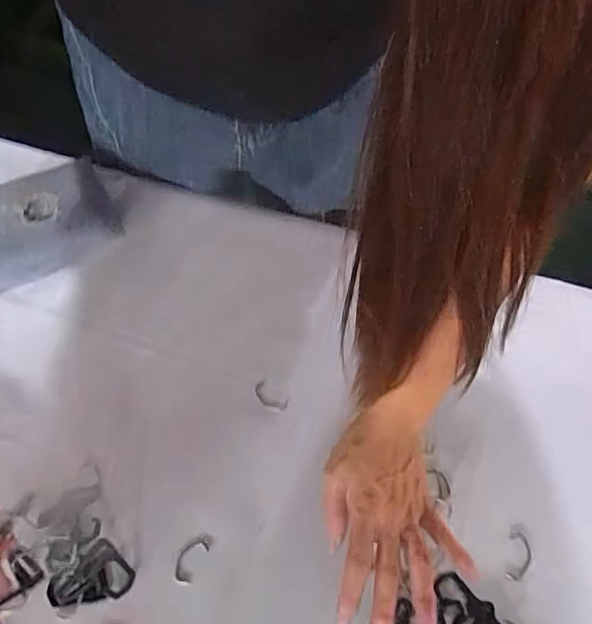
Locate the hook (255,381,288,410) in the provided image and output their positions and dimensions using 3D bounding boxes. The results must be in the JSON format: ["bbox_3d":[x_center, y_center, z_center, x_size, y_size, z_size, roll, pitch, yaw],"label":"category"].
[{"bbox_3d":[-0.023,0.076,0.495,0.033,0.004,0.016,33,63,16],"label":"hook"}]

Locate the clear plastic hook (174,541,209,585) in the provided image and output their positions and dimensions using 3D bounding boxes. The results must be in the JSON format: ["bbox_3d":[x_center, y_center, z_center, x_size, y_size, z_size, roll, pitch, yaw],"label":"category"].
[{"bbox_3d":[-0.081,0.190,0.427,0.018,0.004,0.034,26,62,12],"label":"clear plastic hook"}]

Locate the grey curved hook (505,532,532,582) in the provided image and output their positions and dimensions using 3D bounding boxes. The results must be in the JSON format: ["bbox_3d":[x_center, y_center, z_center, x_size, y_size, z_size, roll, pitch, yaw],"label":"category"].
[{"bbox_3d":[0.175,0.192,0.438,0.018,0.004,0.037,16,60,7],"label":"grey curved hook"}]

